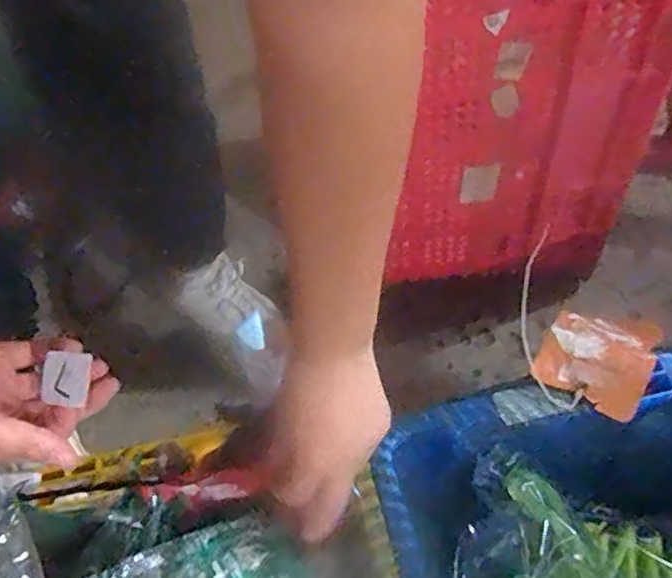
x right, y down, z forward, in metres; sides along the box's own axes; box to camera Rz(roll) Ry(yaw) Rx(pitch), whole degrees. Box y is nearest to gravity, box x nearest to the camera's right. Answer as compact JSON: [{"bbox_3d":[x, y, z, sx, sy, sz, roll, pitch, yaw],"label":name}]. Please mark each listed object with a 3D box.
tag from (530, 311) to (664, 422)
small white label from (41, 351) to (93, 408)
[{"bbox_3d":[0.205,0.047,0.497,0.077,0.023,0.090,28,63,18],"label":"tag"},{"bbox_3d":[-0.152,0.050,0.357,0.033,0.004,0.027,-3,79,26],"label":"small white label"}]

